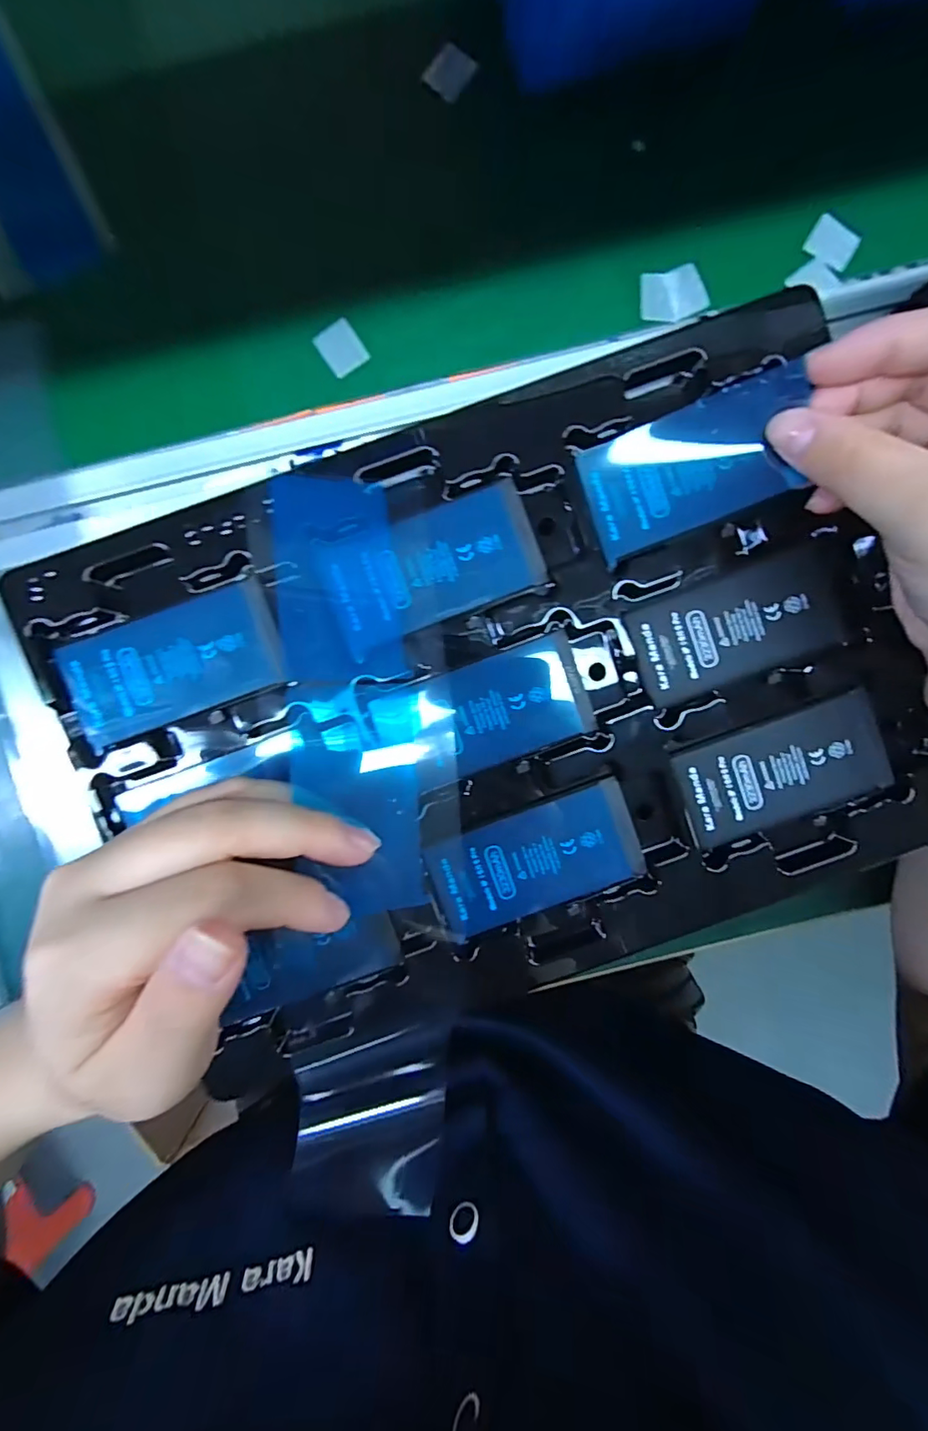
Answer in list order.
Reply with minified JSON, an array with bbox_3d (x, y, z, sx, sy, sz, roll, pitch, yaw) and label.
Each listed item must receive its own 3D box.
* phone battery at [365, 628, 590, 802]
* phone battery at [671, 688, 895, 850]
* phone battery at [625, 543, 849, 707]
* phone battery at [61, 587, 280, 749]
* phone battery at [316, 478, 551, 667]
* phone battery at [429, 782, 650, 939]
[{"bbox_3d":[0.006,0.001,0.211,0.086,0.005,0.042,-19,92,-1],"label":"phone battery"},{"bbox_3d":[0.132,0.023,0.213,0.084,0.004,0.044,-19,92,-1],"label":"phone battery"},{"bbox_3d":[0.112,-0.037,0.211,0.085,0.005,0.040,-20,91,1],"label":"phone battery"},{"bbox_3d":[-0.115,-0.020,0.205,0.081,0.005,0.041,-19,92,-1],"label":"phone battery"},{"bbox_3d":[-0.013,-0.059,0.208,0.082,0.005,0.045,-22,92,-1],"label":"phone battery"},{"bbox_3d":[0.030,0.060,0.216,0.086,0.005,0.042,-20,92,-1],"label":"phone battery"}]

